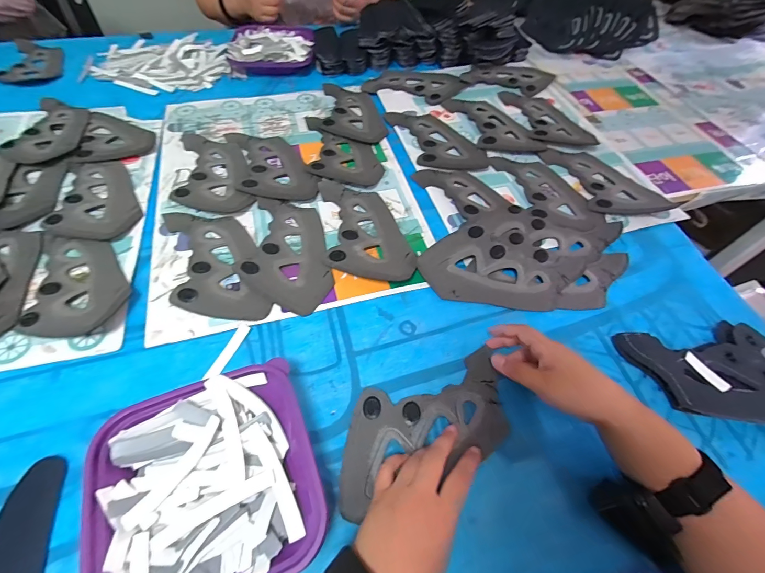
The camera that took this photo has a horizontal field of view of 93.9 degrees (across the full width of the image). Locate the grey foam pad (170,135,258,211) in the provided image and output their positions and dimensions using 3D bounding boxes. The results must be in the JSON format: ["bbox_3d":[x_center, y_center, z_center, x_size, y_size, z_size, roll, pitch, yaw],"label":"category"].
[{"bbox_3d":[-0.280,-0.193,0.583,0.112,0.008,0.218,-17,57,-12],"label":"grey foam pad"}]

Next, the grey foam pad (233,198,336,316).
[{"bbox_3d":[-0.137,-0.052,0.491,0.115,0.015,0.200,-12,56,-9],"label":"grey foam pad"}]

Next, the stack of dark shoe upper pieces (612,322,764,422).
[{"bbox_3d":[0.410,0.094,0.424,0.236,0.021,0.123,7,55,4],"label":"stack of dark shoe upper pieces"}]

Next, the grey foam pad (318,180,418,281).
[{"bbox_3d":[-0.025,-0.086,0.520,0.120,0.014,0.189,-5,55,-4],"label":"grey foam pad"}]

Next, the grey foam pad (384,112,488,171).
[{"bbox_3d":[0.100,-0.274,0.653,0.122,0.004,0.195,-17,57,-12],"label":"grey foam pad"}]

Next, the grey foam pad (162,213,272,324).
[{"bbox_3d":[-0.225,-0.034,0.478,0.108,0.010,0.205,-18,57,-13],"label":"grey foam pad"}]

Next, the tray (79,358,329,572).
[{"bbox_3d":[-0.152,0.178,0.321,0.178,0.048,0.177,-19,57,-14],"label":"tray"}]

